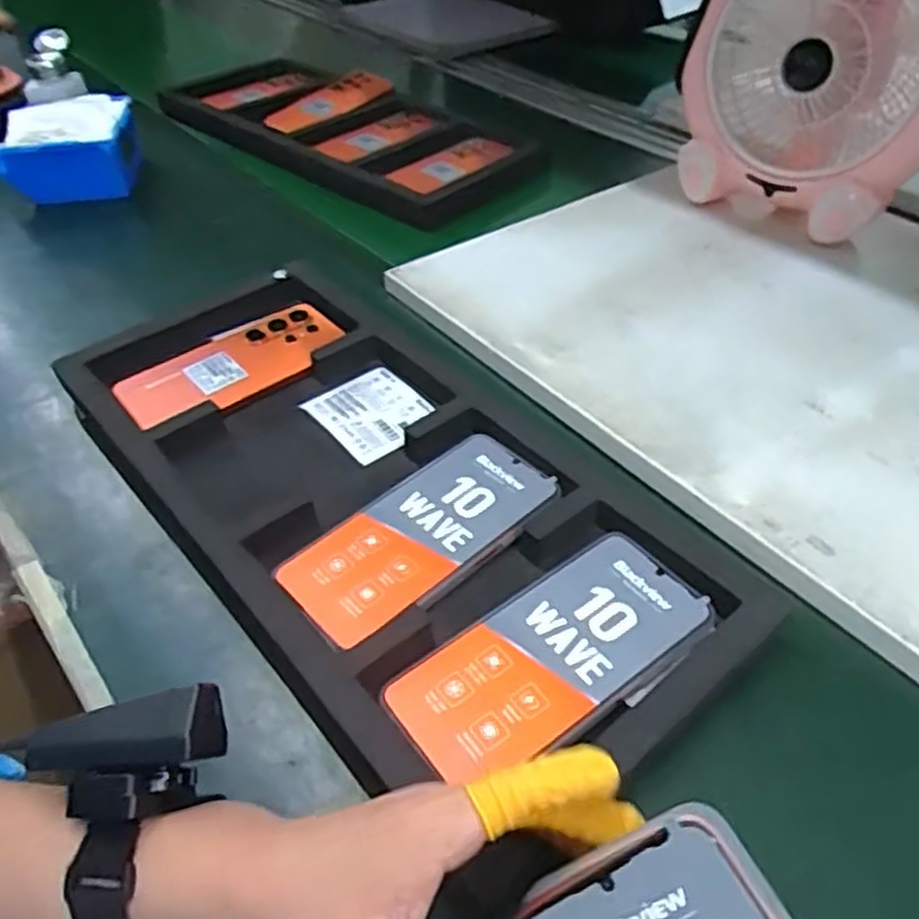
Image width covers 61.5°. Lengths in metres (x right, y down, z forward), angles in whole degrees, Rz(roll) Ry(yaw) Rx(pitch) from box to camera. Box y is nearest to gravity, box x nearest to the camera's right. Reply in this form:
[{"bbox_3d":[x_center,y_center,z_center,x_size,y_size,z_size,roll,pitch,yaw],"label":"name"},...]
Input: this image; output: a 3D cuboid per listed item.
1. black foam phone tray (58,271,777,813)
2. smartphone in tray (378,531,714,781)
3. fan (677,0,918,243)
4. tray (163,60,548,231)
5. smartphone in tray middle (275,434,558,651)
[{"bbox_3d":[-0.063,0.014,0.495,0.223,0.030,0.471,-30,51,-28],"label":"black foam phone tray"},{"bbox_3d":[0.049,0.099,0.401,0.168,0.011,0.077,-26,50,-25],"label":"smartphone in tray"},{"bbox_3d":[0.340,-0.366,0.711,0.248,0.283,0.120,27,38,24],"label":"fan"},{"bbox_3d":[-0.143,-0.418,0.969,0.497,0.042,0.238,28,50,26],"label":"tray"},{"bbox_3d":[-0.022,0.042,0.463,0.168,0.012,0.078,-32,52,-29],"label":"smartphone in tray middle"}]

